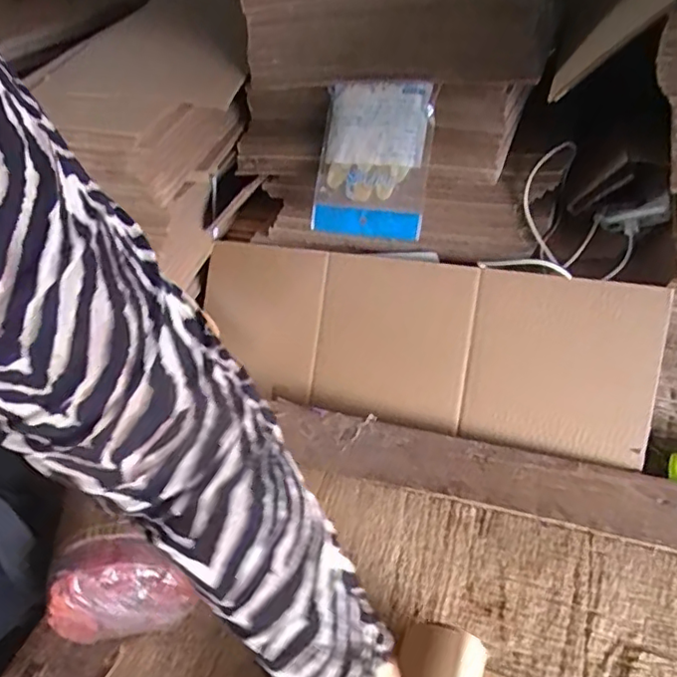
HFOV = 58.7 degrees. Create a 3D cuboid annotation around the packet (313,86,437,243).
[{"bbox_3d":[0.038,-0.207,0.707,0.139,0.171,0.019,14,19,25],"label":"packet"}]

